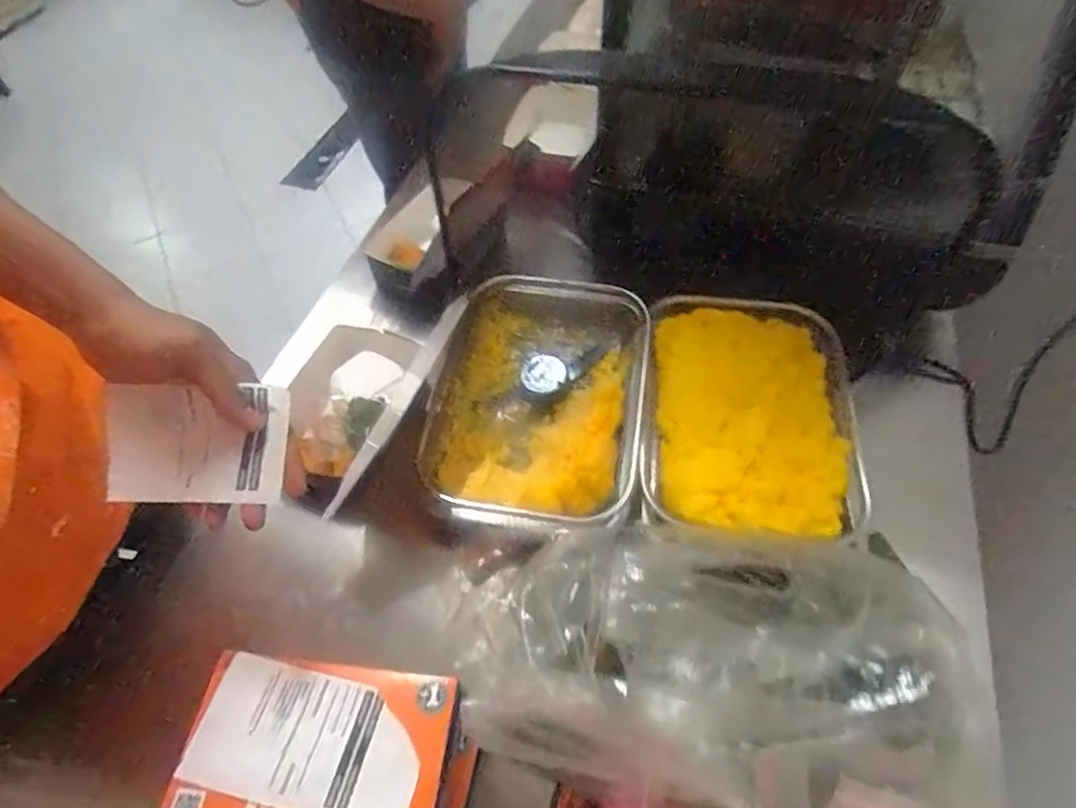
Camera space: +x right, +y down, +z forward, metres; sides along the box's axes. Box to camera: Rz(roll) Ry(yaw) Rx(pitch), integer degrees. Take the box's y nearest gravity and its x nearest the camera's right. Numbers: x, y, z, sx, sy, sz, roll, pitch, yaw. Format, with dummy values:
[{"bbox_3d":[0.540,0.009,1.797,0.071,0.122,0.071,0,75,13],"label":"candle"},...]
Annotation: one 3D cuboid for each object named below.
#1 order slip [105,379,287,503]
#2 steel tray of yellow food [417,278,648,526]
[{"bbox_3d":[-0.224,0.026,0.381,0.112,0.009,0.073,0,88,5],"label":"order slip"},{"bbox_3d":[-0.003,-0.005,0.647,0.225,0.070,0.293,7,55,7],"label":"steel tray of yellow food"}]

